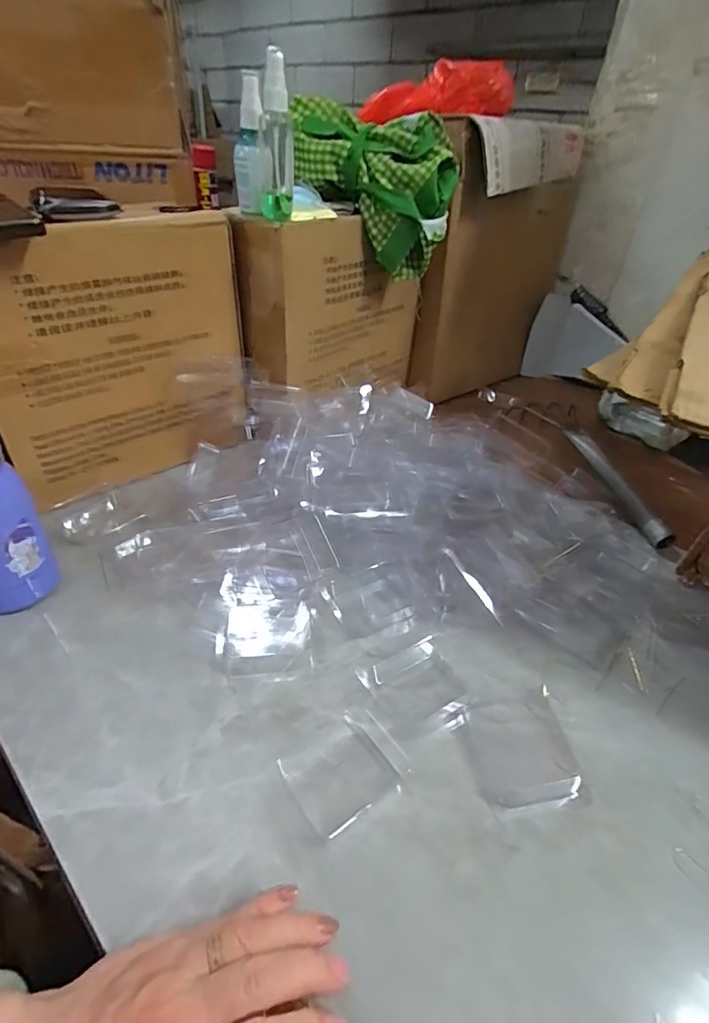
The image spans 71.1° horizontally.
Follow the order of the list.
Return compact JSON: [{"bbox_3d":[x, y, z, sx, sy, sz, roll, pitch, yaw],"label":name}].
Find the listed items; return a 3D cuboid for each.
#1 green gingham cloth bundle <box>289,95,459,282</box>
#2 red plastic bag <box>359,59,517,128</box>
[{"bbox_3d":[0.019,-0.390,0.605,0.197,0.158,0.072,16,39,14],"label":"green gingham cloth bundle"},{"bbox_3d":[0.109,-0.557,0.663,0.202,0.071,0.052,4,38,-1],"label":"red plastic bag"}]

